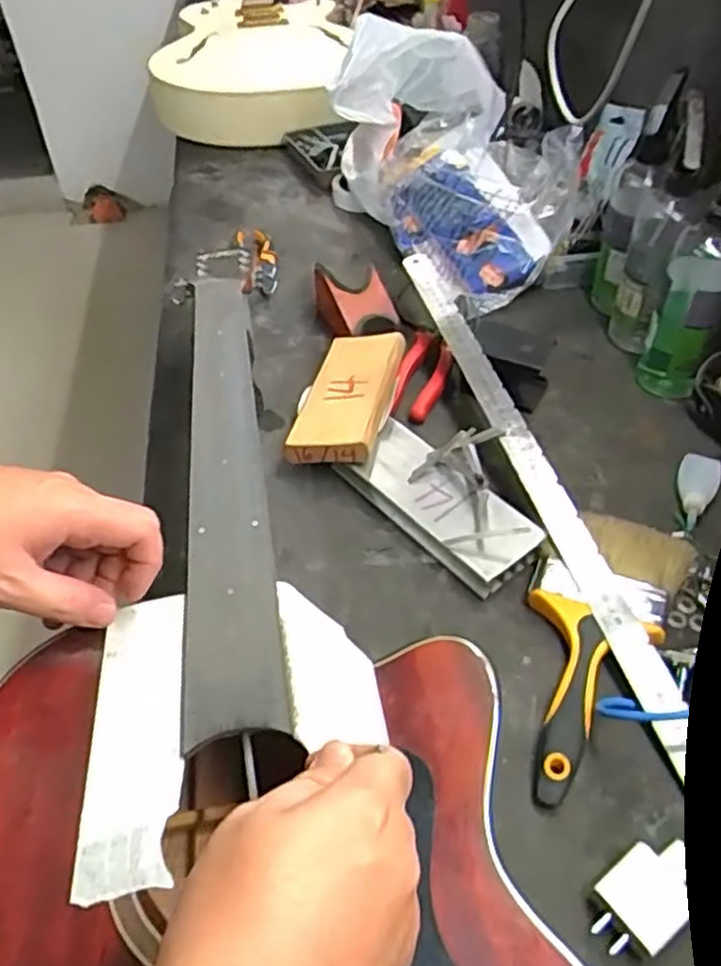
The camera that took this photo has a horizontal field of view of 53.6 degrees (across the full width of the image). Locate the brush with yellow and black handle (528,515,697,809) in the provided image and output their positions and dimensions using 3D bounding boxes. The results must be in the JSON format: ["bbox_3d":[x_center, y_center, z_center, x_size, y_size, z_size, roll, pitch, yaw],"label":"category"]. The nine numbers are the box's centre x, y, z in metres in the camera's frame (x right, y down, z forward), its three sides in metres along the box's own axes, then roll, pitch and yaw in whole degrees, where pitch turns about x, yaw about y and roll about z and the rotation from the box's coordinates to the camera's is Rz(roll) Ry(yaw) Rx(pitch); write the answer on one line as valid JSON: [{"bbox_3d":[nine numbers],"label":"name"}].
[{"bbox_3d":[0.161,0.115,0.518,0.093,0.031,0.229,24,52,22],"label":"brush with yellow and black handle"}]

